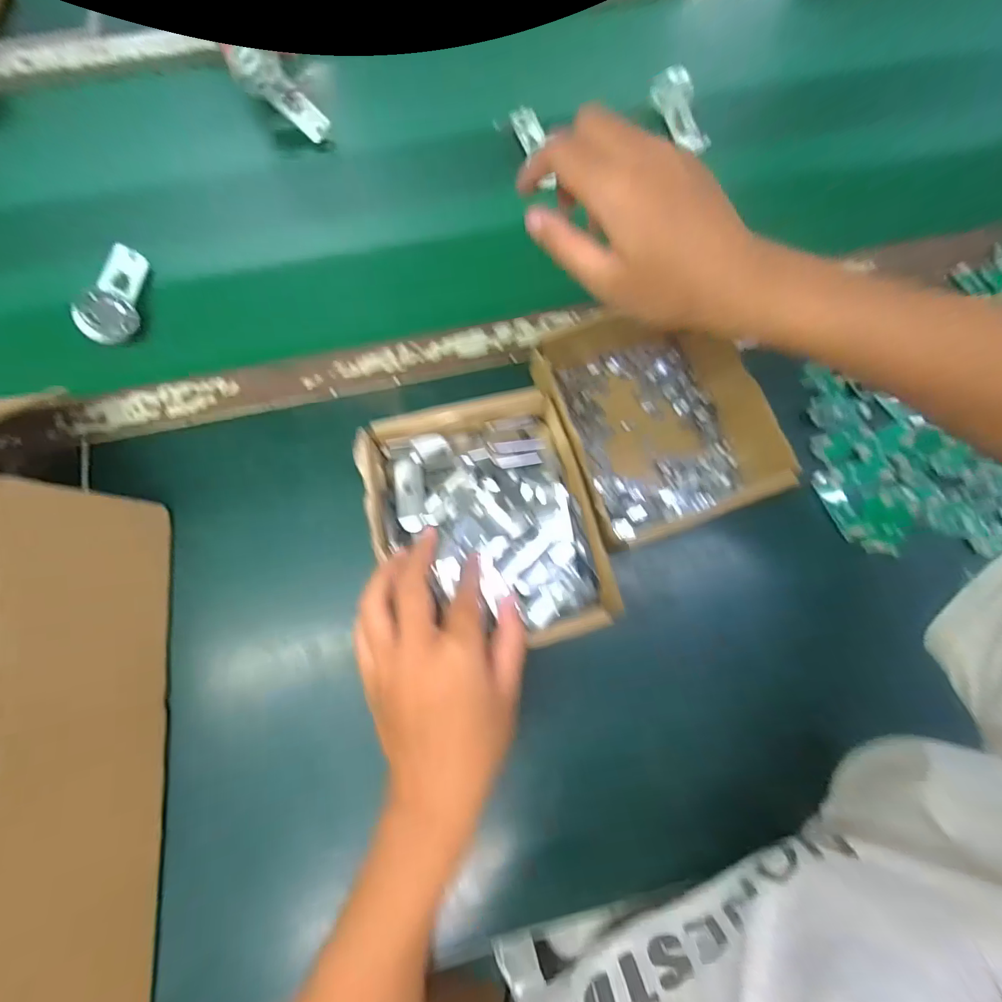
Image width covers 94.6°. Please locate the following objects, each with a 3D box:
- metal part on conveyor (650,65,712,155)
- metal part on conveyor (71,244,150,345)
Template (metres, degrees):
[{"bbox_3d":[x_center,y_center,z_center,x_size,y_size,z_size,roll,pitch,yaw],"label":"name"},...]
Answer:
[{"bbox_3d":[0.182,-0.397,0.468,0.037,0.026,0.092,-15,75,-5],"label":"metal part on conveyor"},{"bbox_3d":[-0.332,-0.179,0.402,0.039,0.018,0.093,25,58,-41],"label":"metal part on conveyor"}]

